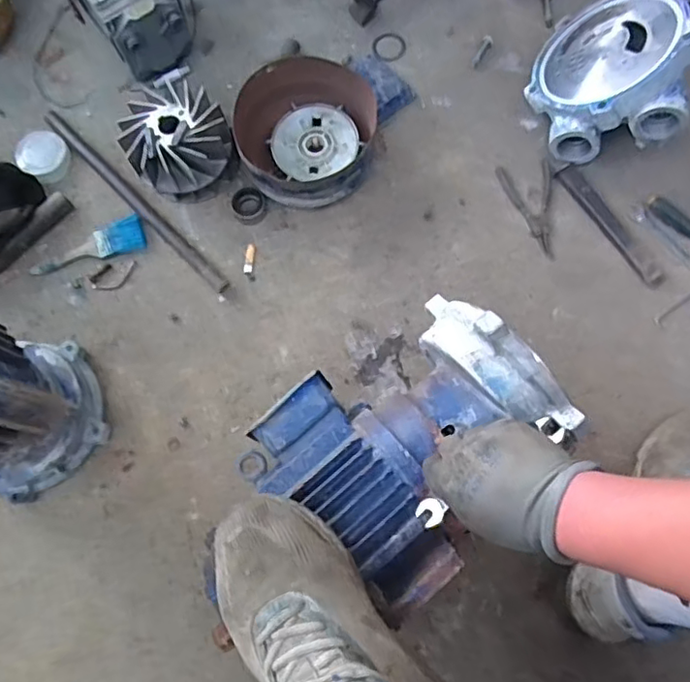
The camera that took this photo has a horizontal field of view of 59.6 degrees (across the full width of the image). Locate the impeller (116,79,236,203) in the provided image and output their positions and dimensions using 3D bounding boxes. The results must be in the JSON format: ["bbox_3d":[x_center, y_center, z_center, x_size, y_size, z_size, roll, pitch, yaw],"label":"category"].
[{"bbox_3d":[-0.219,-0.259,0.805,0.129,0.096,0.124,-22,74,-4],"label":"impeller"}]

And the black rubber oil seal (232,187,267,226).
[{"bbox_3d":[-0.135,-0.191,0.851,0.046,0.017,0.048,-22,74,-4],"label":"black rubber oil seal"}]

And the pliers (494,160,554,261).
[{"bbox_3d":[0.275,-0.192,0.852,0.070,0.008,0.154,-18,74,-3],"label":"pliers"}]

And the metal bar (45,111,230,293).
[{"bbox_3d":[-0.304,-0.205,0.861,0.395,0.015,0.021,43,80,13],"label":"metal bar"}]

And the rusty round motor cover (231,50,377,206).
[{"bbox_3d":[-0.052,-0.286,0.842,0.189,0.084,0.197,-1,74,2],"label":"rusty round motor cover"}]

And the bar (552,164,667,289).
[{"bbox_3d":[0.369,-0.162,0.837,0.033,0.011,0.204,-32,75,-6],"label":"bar"}]

